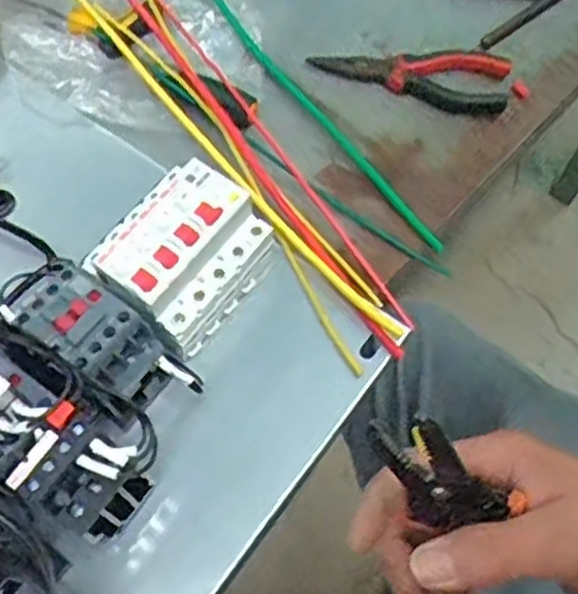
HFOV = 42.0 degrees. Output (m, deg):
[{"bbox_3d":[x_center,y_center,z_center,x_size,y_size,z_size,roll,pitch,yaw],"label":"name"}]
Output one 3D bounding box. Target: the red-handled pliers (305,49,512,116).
[{"bbox_3d":[0.097,-0.181,0.583,0.147,0.017,0.064,17,66,8],"label":"red-handled pliers"}]

